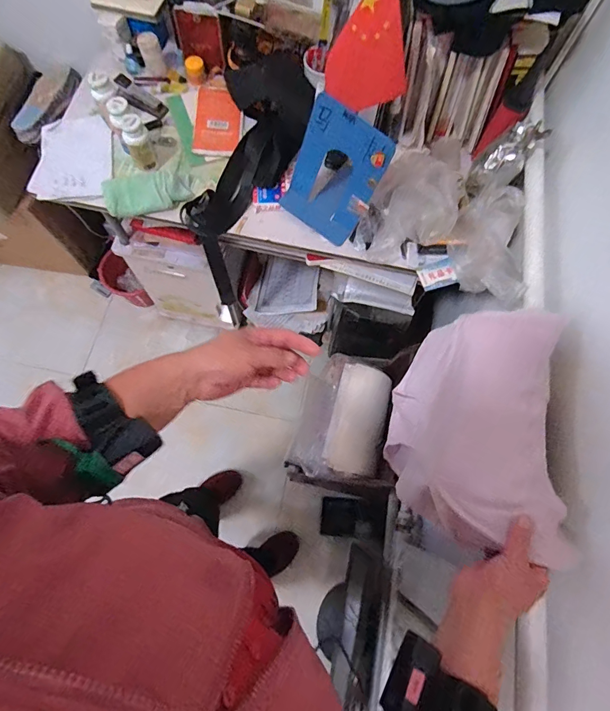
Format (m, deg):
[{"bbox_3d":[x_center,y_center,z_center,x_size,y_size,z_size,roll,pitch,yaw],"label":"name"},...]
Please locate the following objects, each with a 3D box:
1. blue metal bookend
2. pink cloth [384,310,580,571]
[{"bbox_3d":[0.055,-0.336,0.763,0.127,0.219,0.164,-43,79,-14],"label":"blue metal bookend"},{"bbox_3d":[0.246,0.106,0.630,0.169,0.215,0.315,11,72,2],"label":"pink cloth"}]

